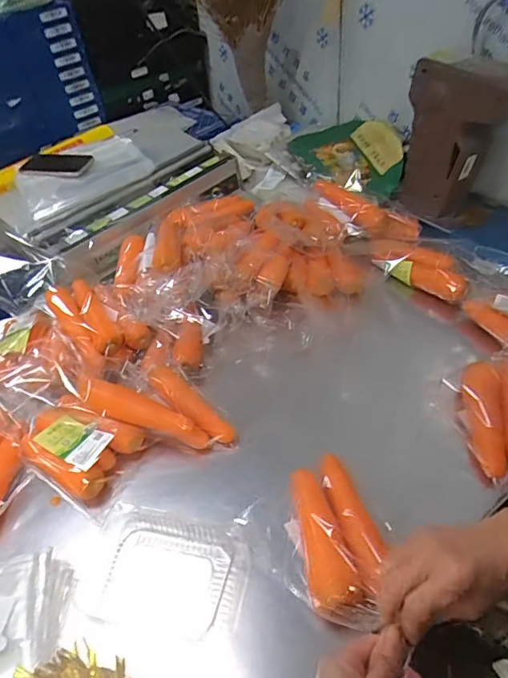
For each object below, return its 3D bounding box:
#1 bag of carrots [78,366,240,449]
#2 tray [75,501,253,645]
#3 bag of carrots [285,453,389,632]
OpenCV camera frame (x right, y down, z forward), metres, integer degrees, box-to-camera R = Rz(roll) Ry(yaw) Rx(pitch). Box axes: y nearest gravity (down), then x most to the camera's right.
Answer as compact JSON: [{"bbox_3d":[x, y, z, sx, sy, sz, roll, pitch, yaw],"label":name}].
[{"bbox_3d":[-0.138,0.096,0.699,0.241,0.054,0.112,16,48,4],"label":"bag of carrots"},{"bbox_3d":[-0.110,0.286,0.558,0.201,0.020,0.142,7,46,14],"label":"tray"},{"bbox_3d":[0.088,0.220,0.528,0.102,0.064,0.197,-10,44,-2],"label":"bag of carrots"}]

